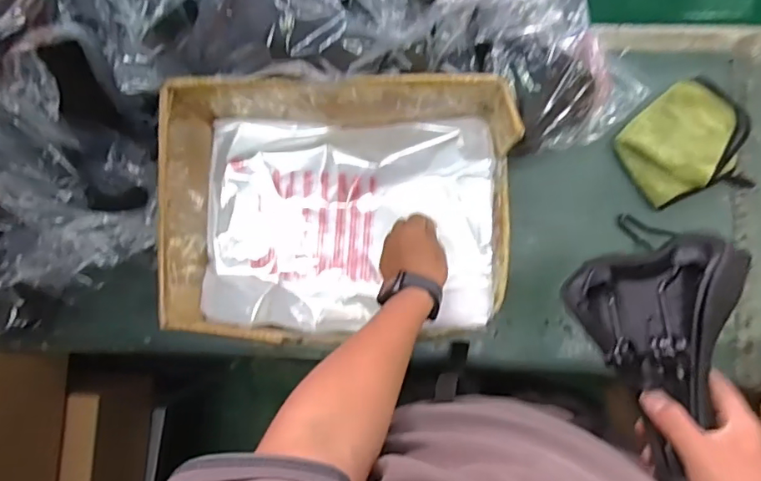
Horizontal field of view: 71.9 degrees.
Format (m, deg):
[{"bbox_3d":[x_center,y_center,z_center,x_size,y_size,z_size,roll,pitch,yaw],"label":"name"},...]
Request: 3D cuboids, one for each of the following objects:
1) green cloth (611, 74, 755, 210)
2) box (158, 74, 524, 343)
[{"bbox_3d":[0.452,-0.143,0.774,0.178,0.019,0.165,-25,85,2],"label":"green cloth"},{"bbox_3d":[-0.044,-0.033,0.677,0.417,0.170,0.297,1,86,4],"label":"box"}]

